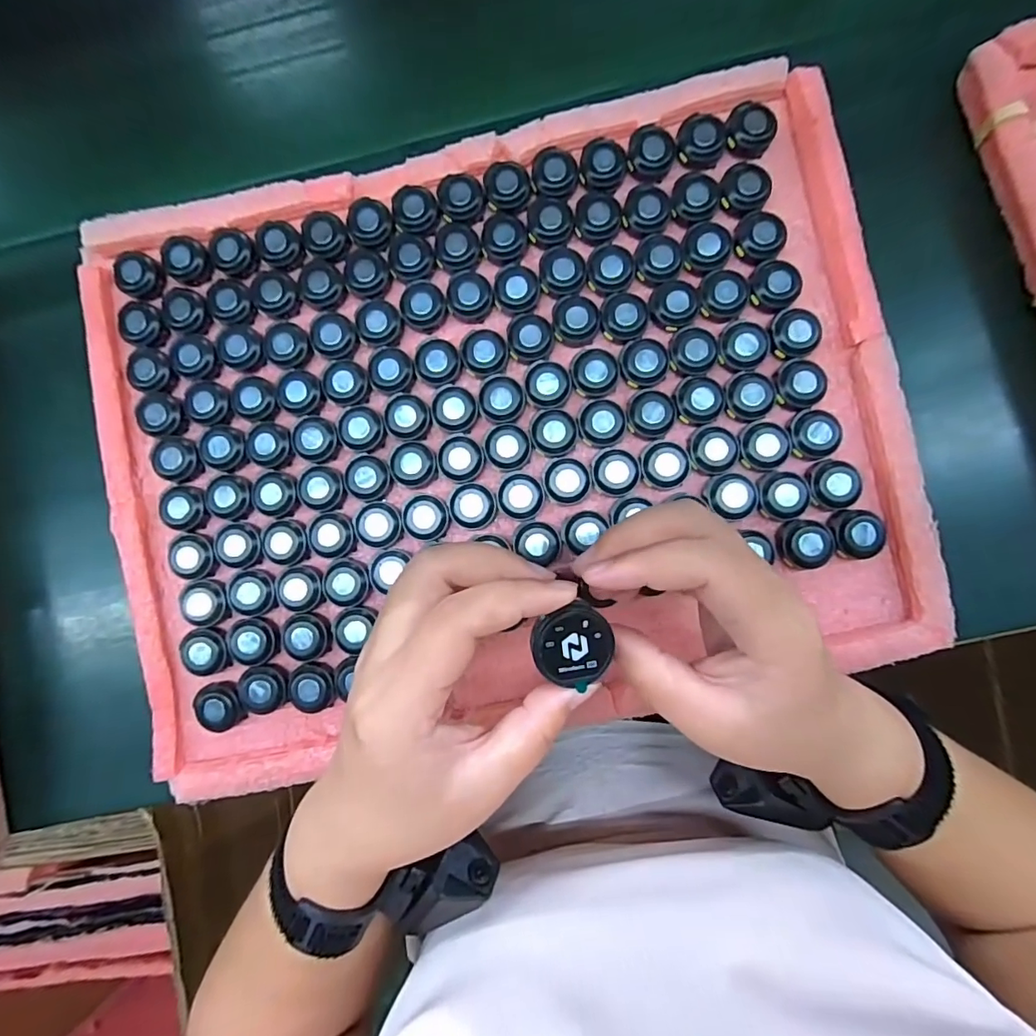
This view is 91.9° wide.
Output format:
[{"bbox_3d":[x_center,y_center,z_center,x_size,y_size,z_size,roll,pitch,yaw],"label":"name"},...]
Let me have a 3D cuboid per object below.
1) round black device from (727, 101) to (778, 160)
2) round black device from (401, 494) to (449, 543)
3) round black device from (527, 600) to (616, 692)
[{"bbox_3d":[0.146,-0.244,0.314,0.030,0.015,0.027,25,87,6],"label":"round black device"},{"bbox_3d":[-0.058,0.000,0.315,0.028,0.009,0.029,0,85,4],"label":"round black device"},{"bbox_3d":[0.020,0.046,0.179,0.028,0.005,0.028,0,86,1],"label":"round black device"}]

